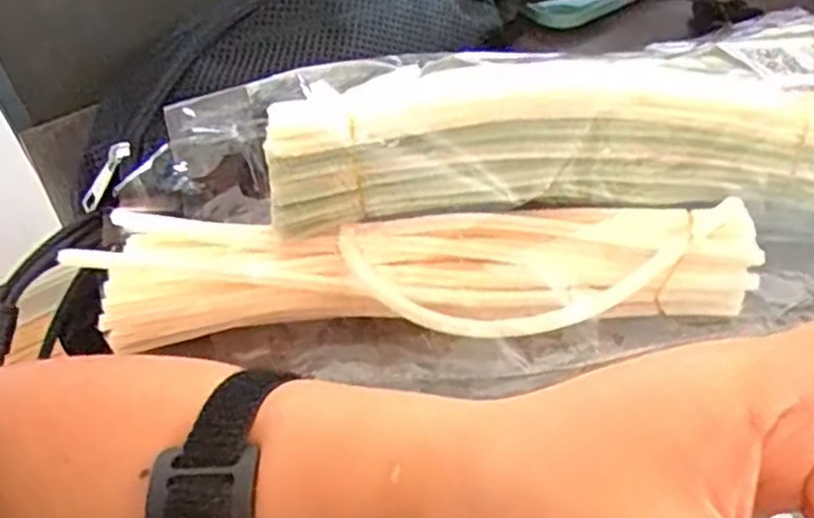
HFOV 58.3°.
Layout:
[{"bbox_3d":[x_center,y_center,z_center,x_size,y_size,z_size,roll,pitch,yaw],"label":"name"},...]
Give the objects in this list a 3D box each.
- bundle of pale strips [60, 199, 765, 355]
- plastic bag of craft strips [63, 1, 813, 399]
[{"bbox_3d":[0.007,0.005,0.336,0.294,0.046,0.055,-3,49,4],"label":"bundle of pale strips"},{"bbox_3d":[0.071,-0.033,0.339,0.438,0.102,0.152,-10,49,-3],"label":"plastic bag of craft strips"}]

